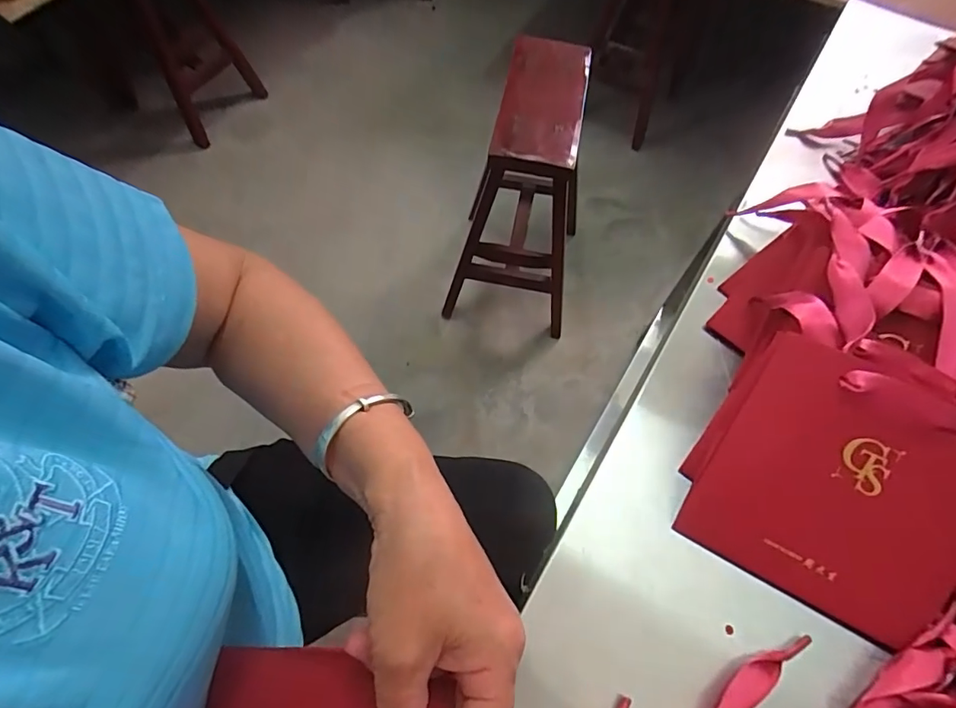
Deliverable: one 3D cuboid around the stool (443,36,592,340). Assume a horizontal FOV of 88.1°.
[{"bbox_3d":[0.103,-0.339,1.150,0.288,0.560,0.375,11,63,3],"label":"stool"}]

